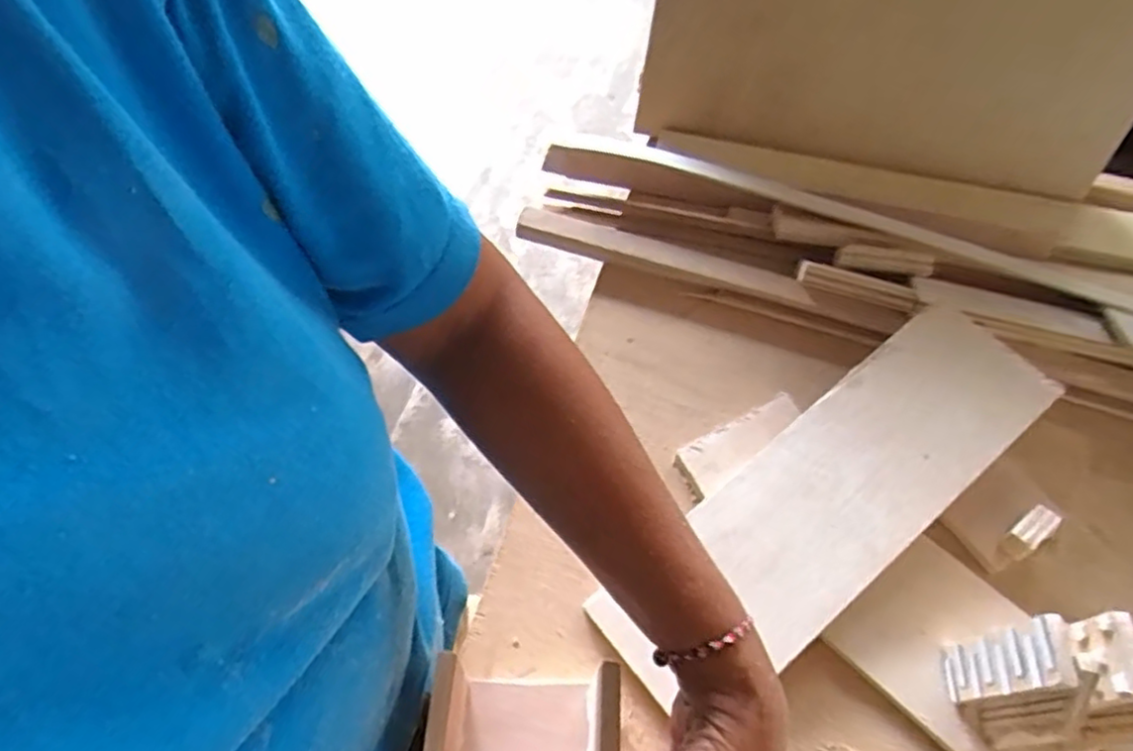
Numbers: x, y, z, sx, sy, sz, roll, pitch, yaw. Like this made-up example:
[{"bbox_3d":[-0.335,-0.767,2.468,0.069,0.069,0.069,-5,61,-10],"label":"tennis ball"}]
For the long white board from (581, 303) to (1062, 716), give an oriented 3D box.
[{"bbox_3d":[0.166,0.074,0.422,0.322,0.012,0.098,-37,66,-13],"label":"long white board"}]

